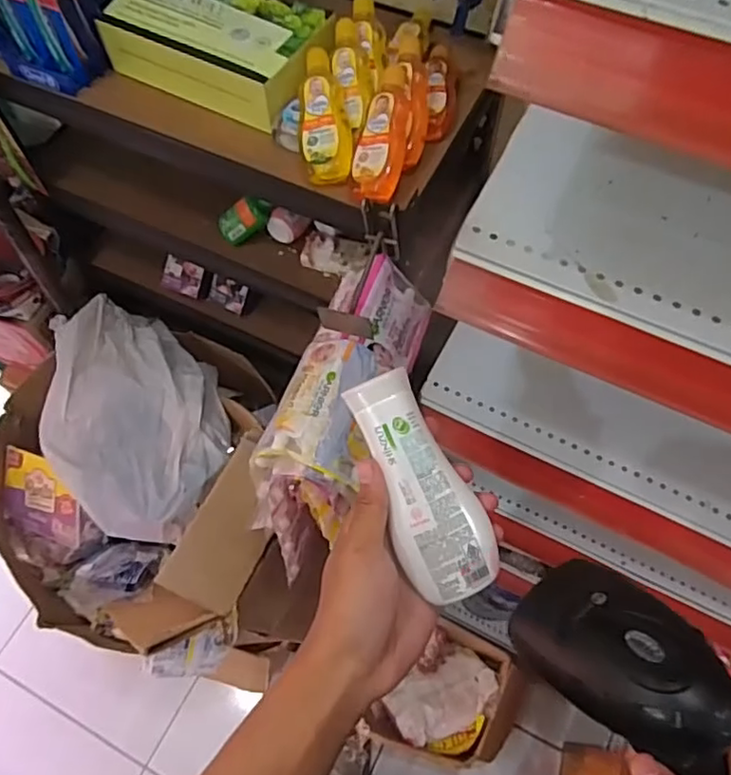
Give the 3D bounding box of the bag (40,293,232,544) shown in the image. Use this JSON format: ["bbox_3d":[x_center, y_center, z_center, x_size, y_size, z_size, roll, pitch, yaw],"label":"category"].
[{"bbox_3d":[-0.362,0.036,0.945,0.264,0.084,0.364,-41,70,-18],"label":"bag"}]

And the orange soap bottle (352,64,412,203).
[{"bbox_3d":[0.019,-0.246,0.586,0.045,0.024,0.139,10,84,5],"label":"orange soap bottle"}]

